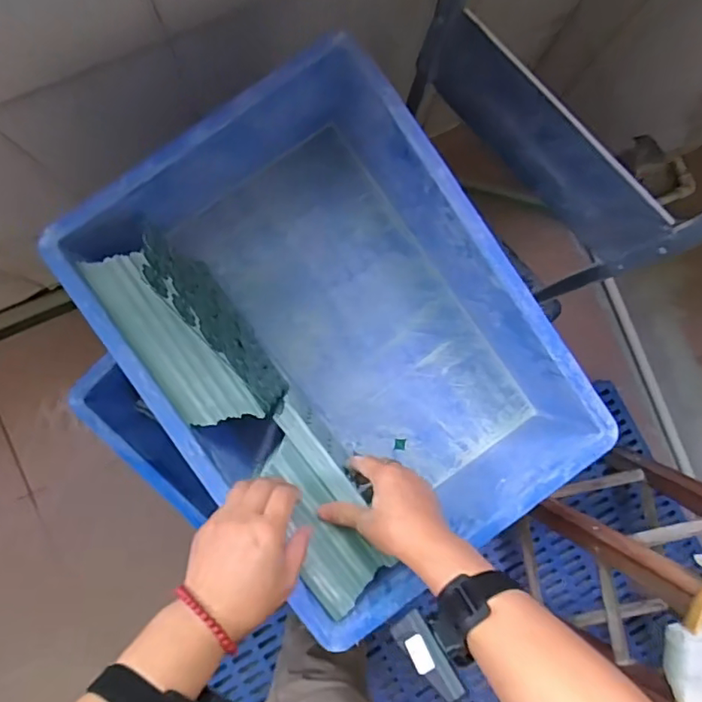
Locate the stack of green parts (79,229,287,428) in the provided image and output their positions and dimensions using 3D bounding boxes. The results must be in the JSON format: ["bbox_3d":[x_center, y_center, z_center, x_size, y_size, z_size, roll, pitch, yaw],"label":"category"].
[{"bbox_3d":[-0.157,-0.015,0.572,0.094,0.168,0.209,-34,89,-5],"label":"stack of green parts"}]

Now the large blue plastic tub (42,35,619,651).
[{"bbox_3d":[-0.002,-0.010,0.603,0.377,0.174,0.467,-35,89,-5],"label":"large blue plastic tub"}]

